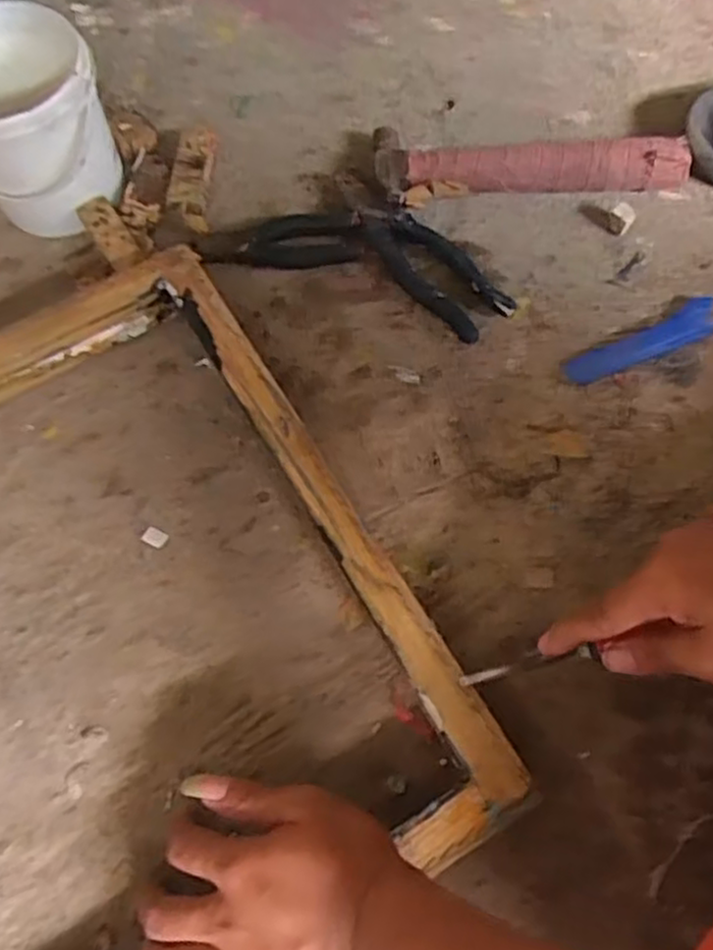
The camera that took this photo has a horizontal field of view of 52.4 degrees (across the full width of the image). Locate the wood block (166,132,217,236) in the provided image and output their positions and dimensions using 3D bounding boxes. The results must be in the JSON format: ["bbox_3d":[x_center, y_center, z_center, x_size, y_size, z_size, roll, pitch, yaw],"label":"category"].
[{"bbox_3d":[-0.142,-0.254,0.619,0.033,0.018,0.099,2,69,0],"label":"wood block"}]

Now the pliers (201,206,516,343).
[{"bbox_3d":[0.010,-0.181,0.595,0.240,0.019,0.093,18,70,7],"label":"pliers"}]

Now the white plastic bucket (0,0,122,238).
[{"bbox_3d":[-0.257,-0.271,0.567,0.118,0.123,0.115,0,69,0],"label":"white plastic bucket"}]

